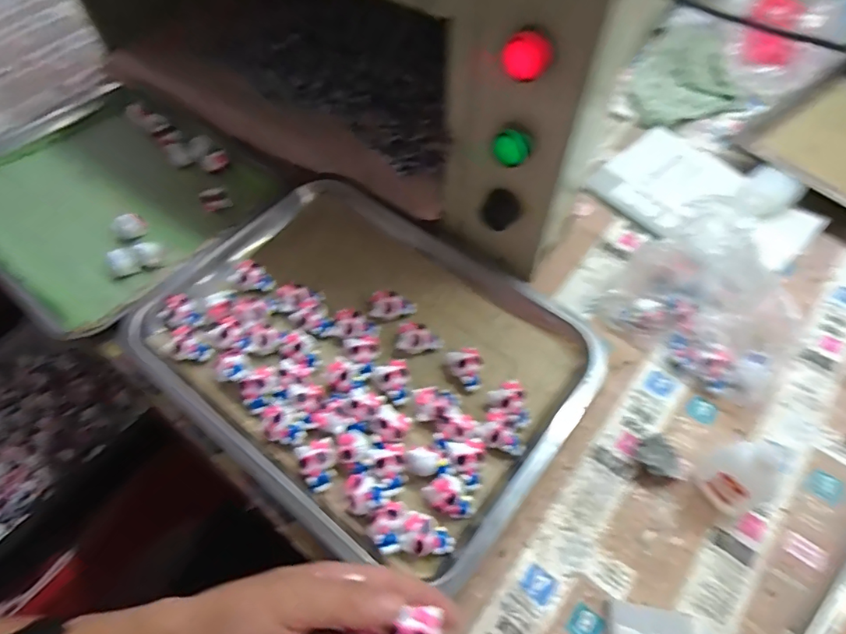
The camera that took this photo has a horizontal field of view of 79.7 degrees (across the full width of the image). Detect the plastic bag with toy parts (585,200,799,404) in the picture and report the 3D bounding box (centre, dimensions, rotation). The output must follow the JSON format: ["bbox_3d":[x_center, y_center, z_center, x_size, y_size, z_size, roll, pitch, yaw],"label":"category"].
[{"bbox_3d":[0.238,-0.010,0.413,0.100,0.083,0.146,-33,66,-17],"label":"plastic bag with toy parts"}]

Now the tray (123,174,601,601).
[{"bbox_3d":[-0.046,0.017,0.427,0.344,0.027,0.272,34,65,20],"label":"tray"}]

